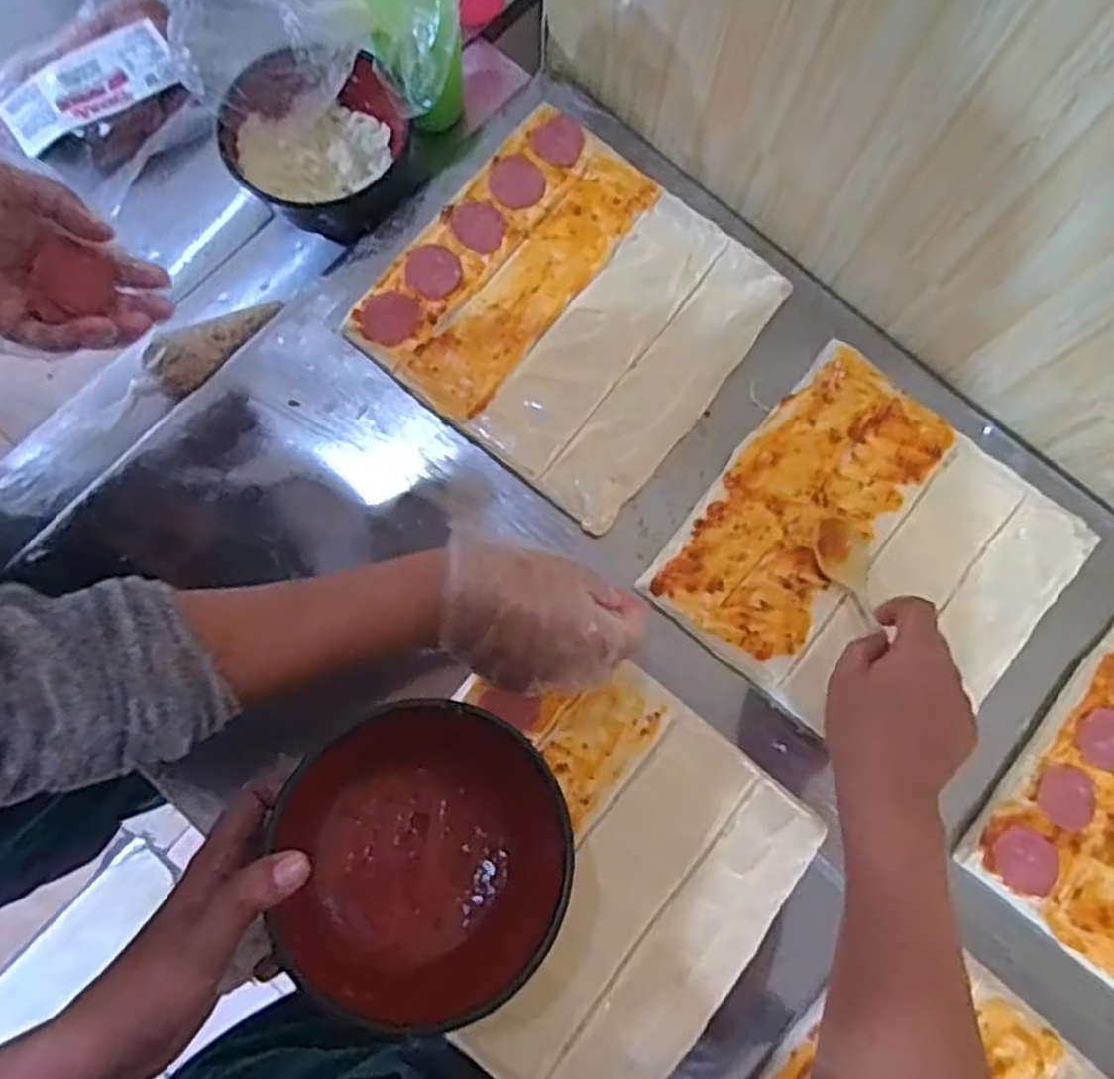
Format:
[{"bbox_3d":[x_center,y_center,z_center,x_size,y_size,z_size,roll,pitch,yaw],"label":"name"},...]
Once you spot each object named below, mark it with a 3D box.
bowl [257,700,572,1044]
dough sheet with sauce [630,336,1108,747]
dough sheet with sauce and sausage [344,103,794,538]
[{"bbox_3d":[-0.073,0.158,0.397,0.153,0.070,0.153,6,67,-13],"label":"bowl"},{"bbox_3d":[0.224,0.015,0.553,0.238,0.013,0.242,40,81,8],"label":"dough sheet with sauce"},{"bbox_3d":[0.012,-0.173,0.583,0.246,0.011,0.243,38,81,3],"label":"dough sheet with sauce and sausage"}]

